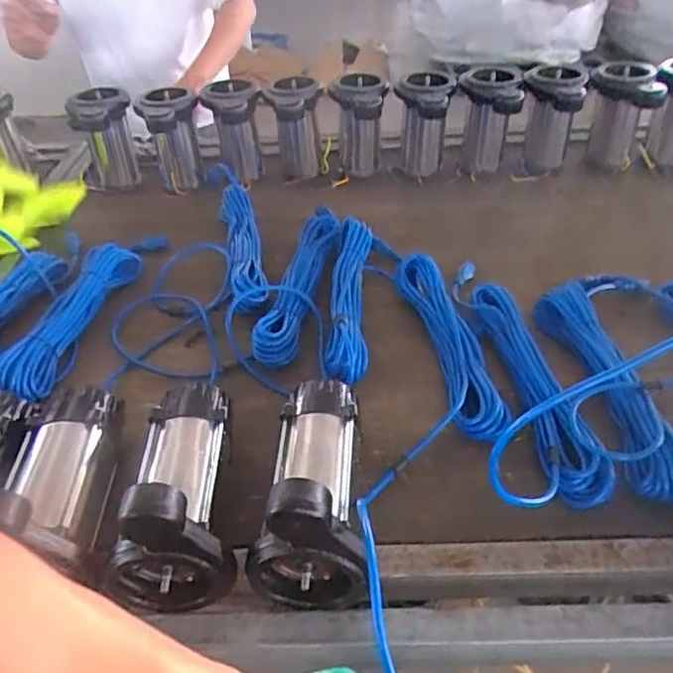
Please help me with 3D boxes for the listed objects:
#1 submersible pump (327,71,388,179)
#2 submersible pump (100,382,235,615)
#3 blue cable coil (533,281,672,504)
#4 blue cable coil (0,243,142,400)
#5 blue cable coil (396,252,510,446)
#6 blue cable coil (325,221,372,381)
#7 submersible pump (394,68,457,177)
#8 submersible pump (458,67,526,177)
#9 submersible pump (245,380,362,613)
[{"bbox_3d":[0.047,-0.427,1.249,0.111,0.201,0.120,-3,41,1],"label":"submersible pump"},{"bbox_3d":[-0.171,0.140,0.634,0.108,0.150,0.229,-6,41,-4],"label":"submersible pump"},{"bbox_3d":[0.339,0.050,0.764,0.087,0.045,0.353,-6,41,-3],"label":"blue cable coil"},{"bbox_3d":[-0.392,-0.031,0.884,0.060,0.055,0.351,4,42,8],"label":"blue cable coil"},{"bbox_3d":[0.152,0.005,0.829,0.080,0.061,0.338,-10,41,-7],"label":"blue cable coil"},{"bbox_3d":[0.019,-0.063,0.908,0.063,0.071,0.349,0,41,4],"label":"blue cable coil"},{"bbox_3d":[0.178,-0.426,1.237,0.113,0.209,0.118,4,42,8],"label":"submersible pump"},{"bbox_3d":[0.308,-0.426,1.226,0.118,0.212,0.109,7,42,11],"label":"submersible pump"},{"bbox_3d":[-0.030,0.139,0.629,0.108,0.154,0.226,-2,41,1],"label":"submersible pump"}]

